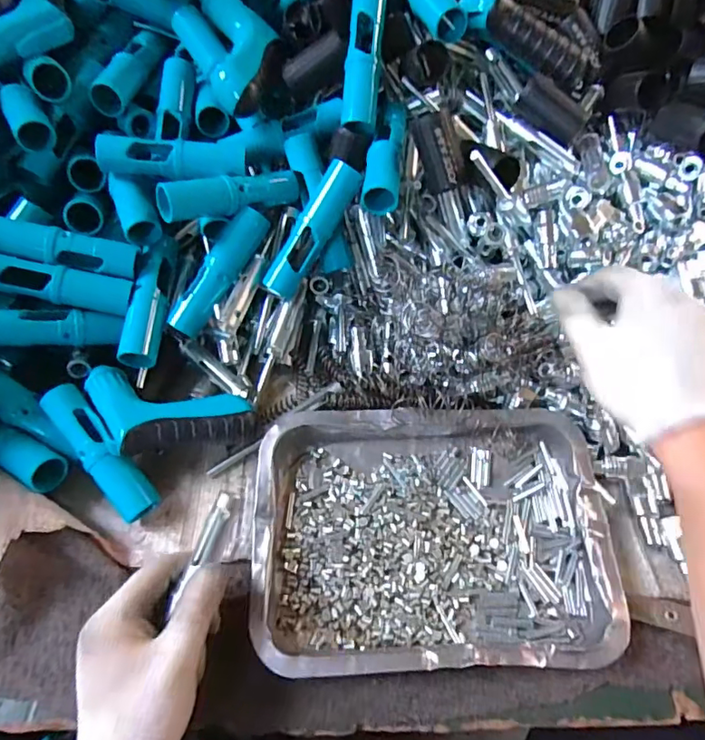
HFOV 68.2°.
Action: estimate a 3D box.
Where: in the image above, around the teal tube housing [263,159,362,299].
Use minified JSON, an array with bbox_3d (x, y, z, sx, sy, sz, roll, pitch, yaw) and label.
[{"bbox_3d":[-0.035,-0.118,0.443,0.026,0.022,0.121,36,100,21],"label":"teal tube housing"}]

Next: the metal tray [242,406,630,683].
[{"bbox_3d":[0.059,0.118,0.390,0.253,0.034,0.183,-1,58,-1],"label":"metal tray"}]

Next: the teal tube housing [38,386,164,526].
[{"bbox_3d":[-0.197,0.063,0.405,0.028,0.029,0.120,-37,88,-21],"label":"teal tube housing"}]

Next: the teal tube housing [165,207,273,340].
[{"bbox_3d":[-0.116,-0.085,0.449,0.026,0.021,0.120,33,89,19],"label":"teal tube housing"}]

